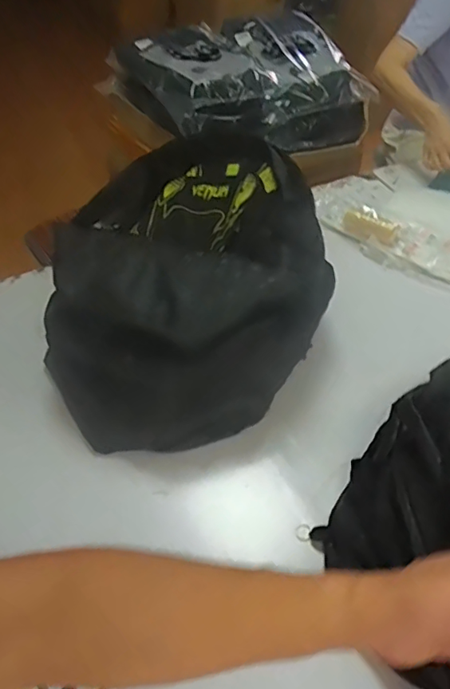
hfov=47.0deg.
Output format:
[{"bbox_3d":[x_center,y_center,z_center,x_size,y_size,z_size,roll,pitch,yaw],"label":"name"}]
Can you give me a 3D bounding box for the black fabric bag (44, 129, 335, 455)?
[{"bbox_3d":[-0.062,-0.093,0.921,0.418,0.272,0.526,36,59,28],"label":"black fabric bag"}]

